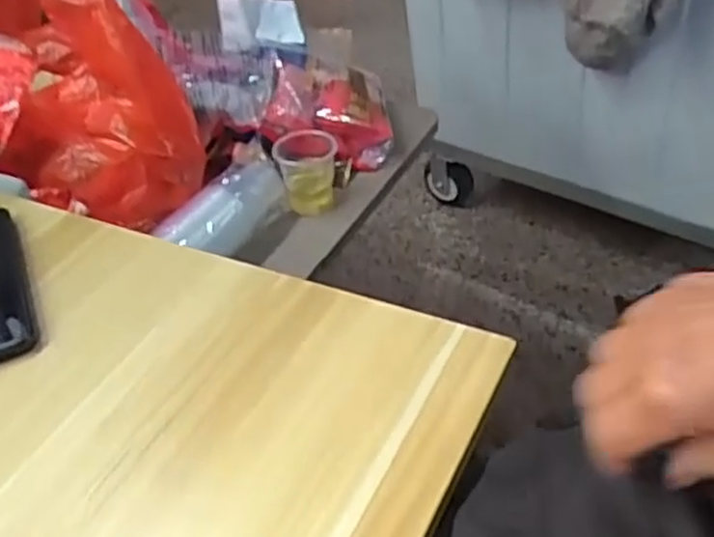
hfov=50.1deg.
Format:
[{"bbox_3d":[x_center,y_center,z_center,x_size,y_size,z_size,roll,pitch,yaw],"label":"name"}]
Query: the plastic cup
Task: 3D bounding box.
[{"bbox_3d":[-0.056,-0.115,0.853,0.064,0.084,0.069,-5,41,0],"label":"plastic cup"}]

